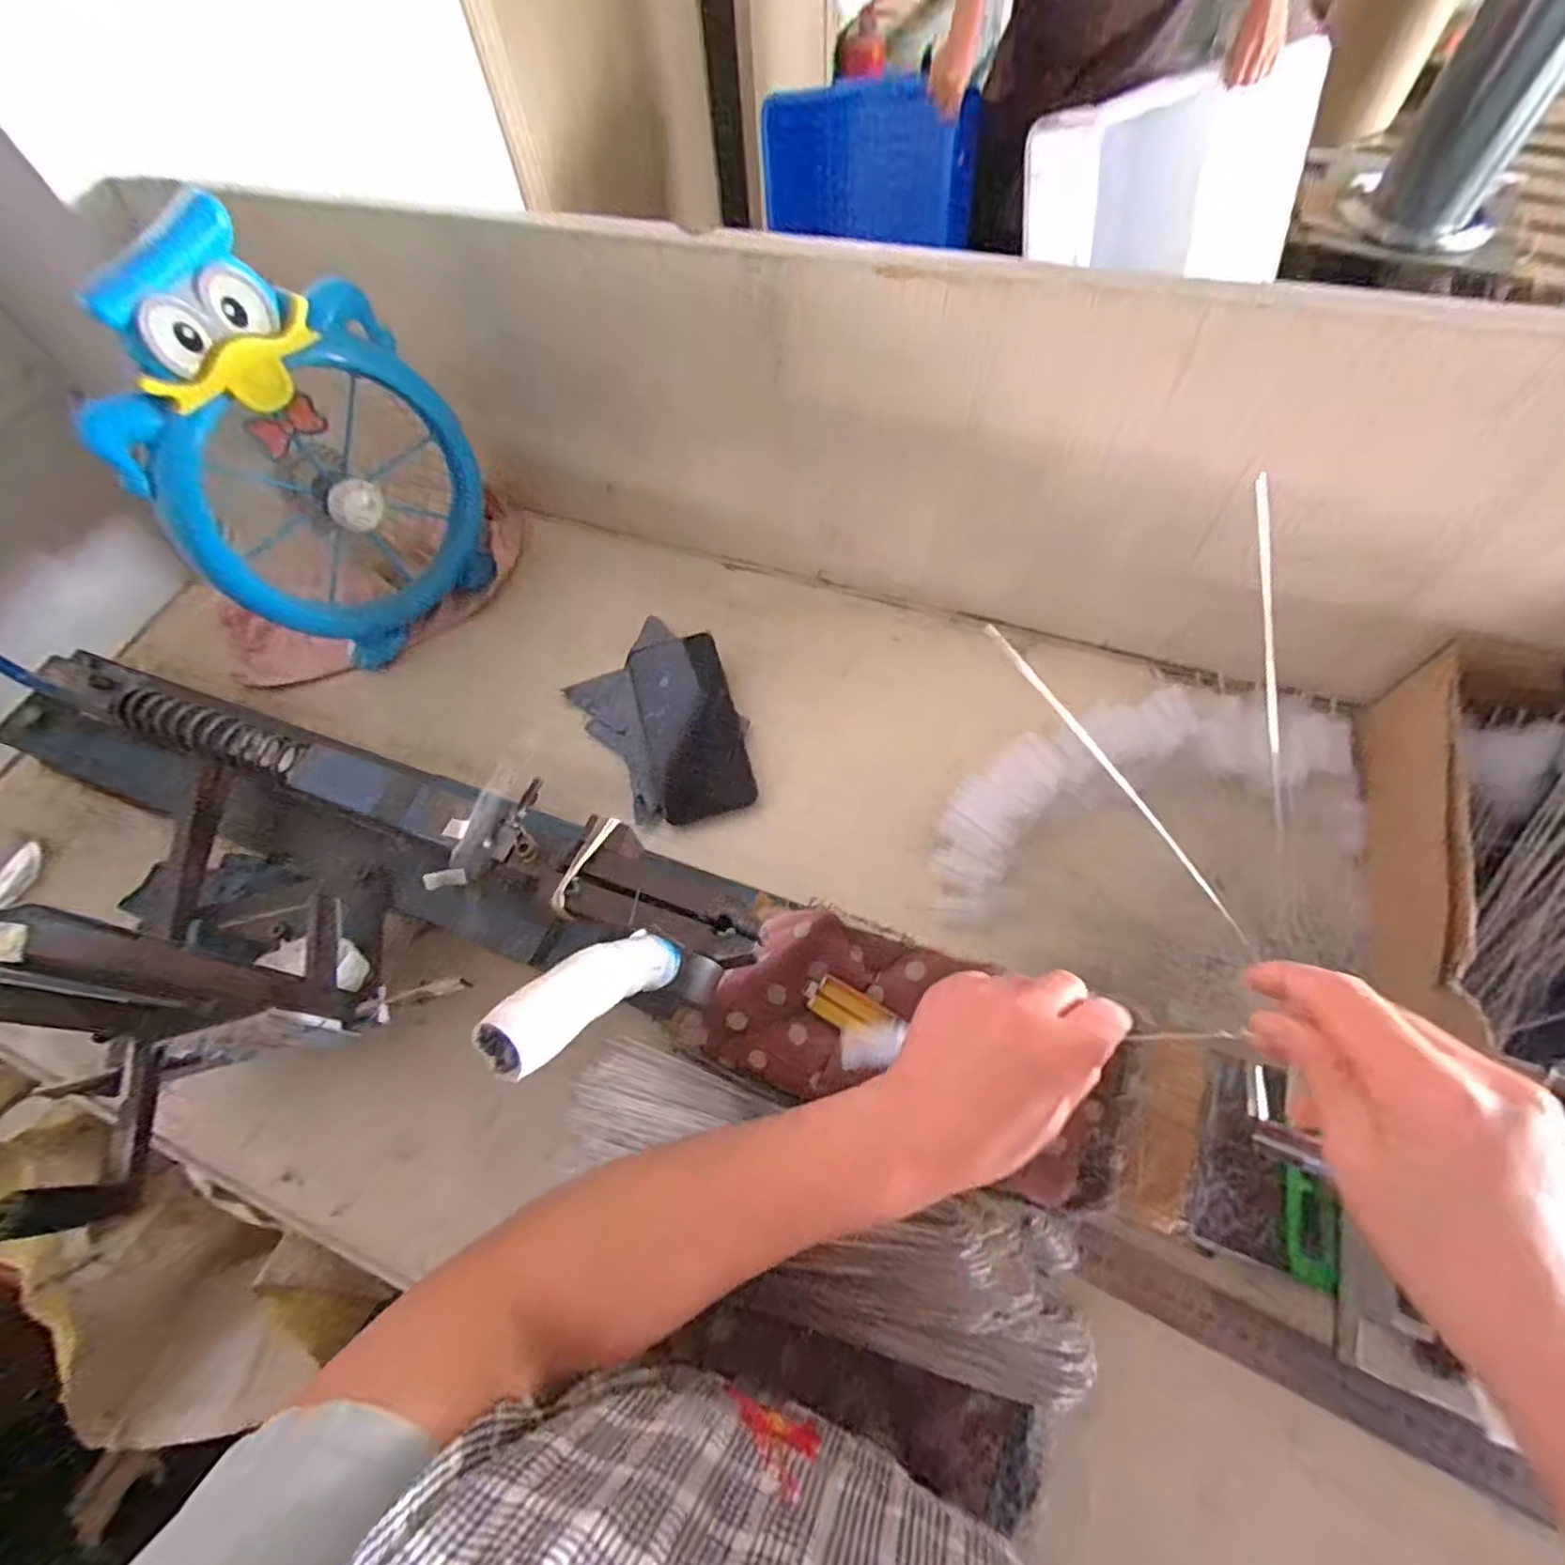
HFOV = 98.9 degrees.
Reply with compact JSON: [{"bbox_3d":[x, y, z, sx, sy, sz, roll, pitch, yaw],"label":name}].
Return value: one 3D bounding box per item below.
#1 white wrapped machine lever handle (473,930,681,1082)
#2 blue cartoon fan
[{"bbox_3d":[-0.076,0.083,0.267,0.025,0.099,0.017,33,109,18],"label":"white wrapped machine lever handle"},{"bbox_3d":[-0.364,-0.243,0.529,0.096,0.296,0.220,35,70,19],"label":"blue cartoon fan"}]

